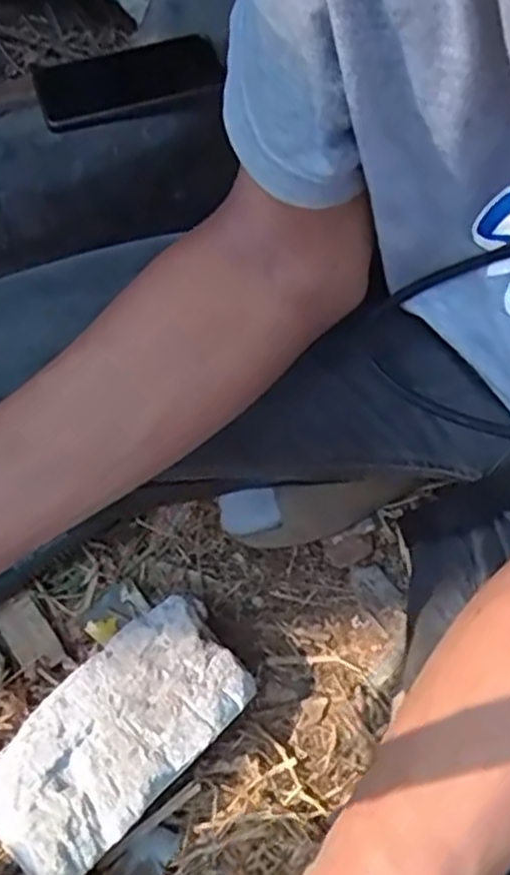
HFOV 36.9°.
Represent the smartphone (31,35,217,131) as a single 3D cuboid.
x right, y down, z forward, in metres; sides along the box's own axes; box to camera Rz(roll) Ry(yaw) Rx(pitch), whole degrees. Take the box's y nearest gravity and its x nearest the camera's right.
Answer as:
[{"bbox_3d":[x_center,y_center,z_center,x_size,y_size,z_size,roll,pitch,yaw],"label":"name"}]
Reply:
[{"bbox_3d":[-0.109,-0.309,0.652,0.158,0.011,0.073,-24,70,-13],"label":"smartphone"}]

